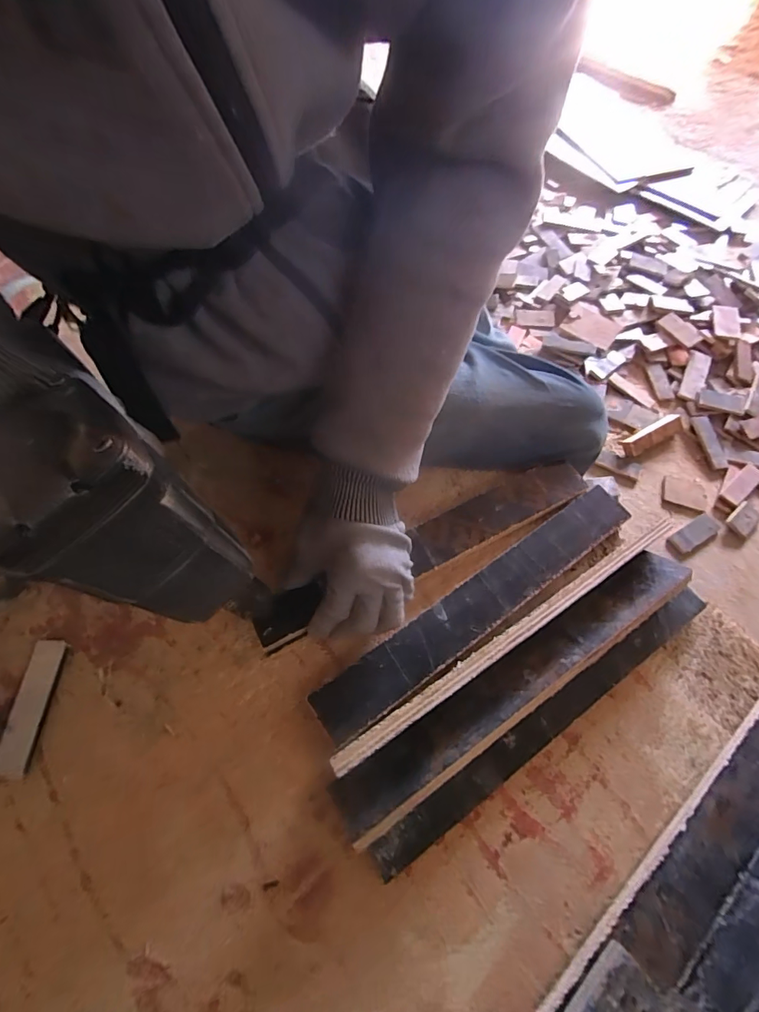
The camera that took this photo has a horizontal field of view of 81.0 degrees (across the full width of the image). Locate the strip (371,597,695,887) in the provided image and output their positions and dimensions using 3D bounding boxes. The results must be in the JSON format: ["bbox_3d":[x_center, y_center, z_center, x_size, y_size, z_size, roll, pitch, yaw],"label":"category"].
[{"bbox_3d":[0.153,0.175,0.378,0.365,0.018,0.030,-30,70,-15],"label":"strip"}]

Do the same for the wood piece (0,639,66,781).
[{"bbox_3d":[-0.291,0.166,0.371,0.027,0.007,0.105,0,65,-3],"label":"wood piece"}]

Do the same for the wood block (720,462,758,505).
[{"bbox_3d":[1.053,-0.067,1.285,0.151,0.032,0.054,-38,71,-20],"label":"wood block"}]

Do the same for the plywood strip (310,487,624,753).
[{"bbox_3d":[0.102,0.087,0.422,0.365,0.015,0.046,-32,71,-16],"label":"plywood strip"}]

